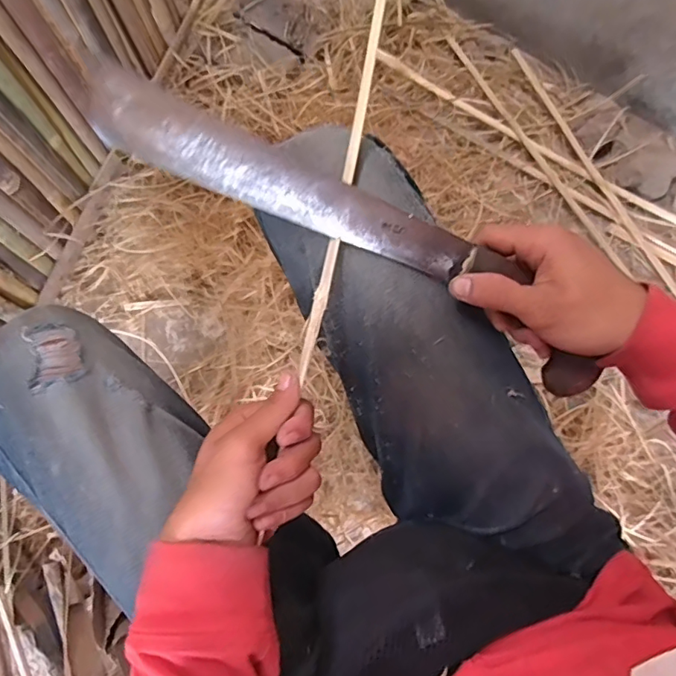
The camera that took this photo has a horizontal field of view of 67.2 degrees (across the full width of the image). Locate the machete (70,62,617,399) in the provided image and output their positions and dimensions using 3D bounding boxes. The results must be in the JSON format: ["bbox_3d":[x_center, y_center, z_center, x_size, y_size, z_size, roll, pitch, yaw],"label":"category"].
[{"bbox_3d":[0.021,-0.070,0.355,0.392,0.035,0.054,26,74,-9],"label":"machete"}]

